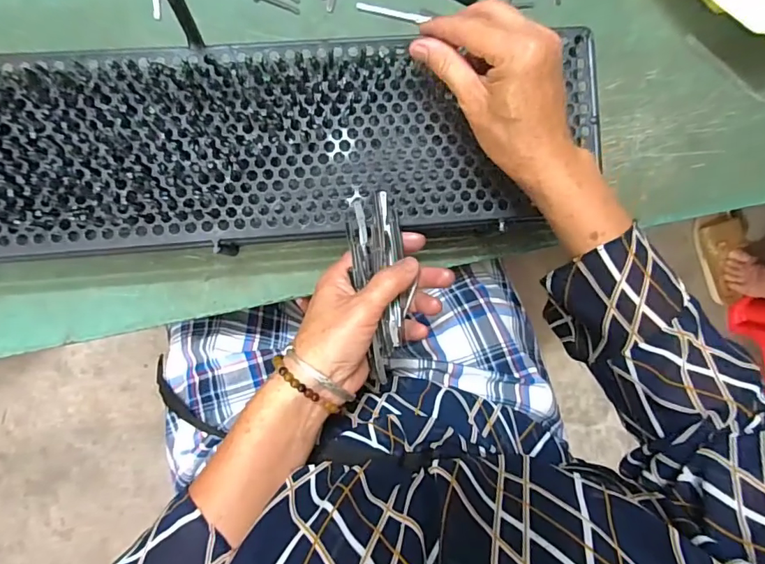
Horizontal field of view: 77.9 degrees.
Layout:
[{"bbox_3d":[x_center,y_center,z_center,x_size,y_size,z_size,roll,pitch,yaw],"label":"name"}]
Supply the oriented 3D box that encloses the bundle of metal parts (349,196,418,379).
[{"bbox_3d":[-0.002,0.002,0.347,0.039,0.014,0.137,-5,87,-5],"label":"bundle of metal parts"}]

